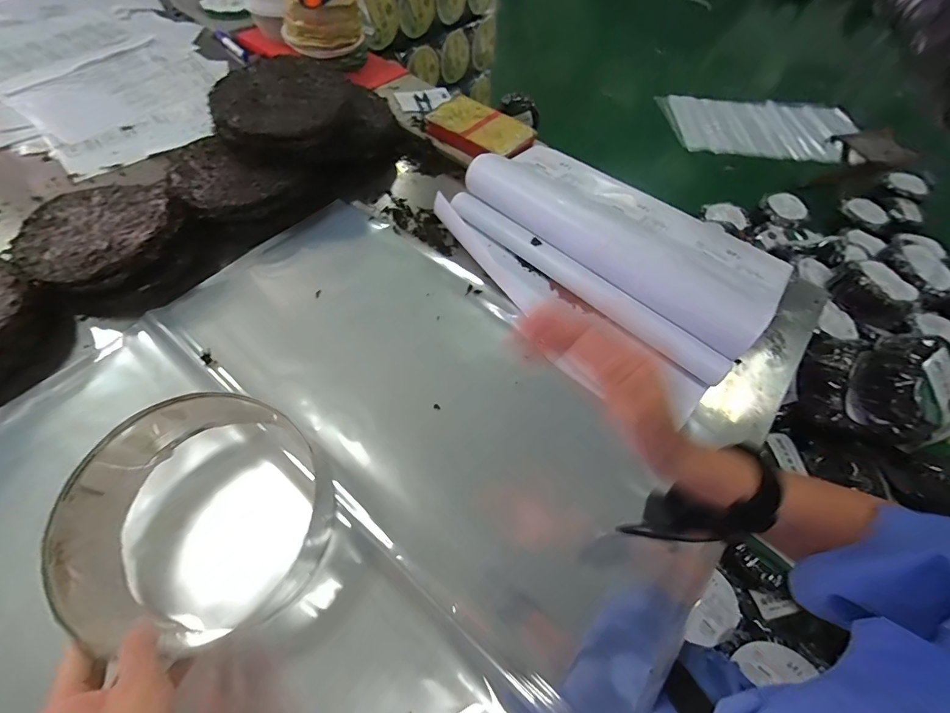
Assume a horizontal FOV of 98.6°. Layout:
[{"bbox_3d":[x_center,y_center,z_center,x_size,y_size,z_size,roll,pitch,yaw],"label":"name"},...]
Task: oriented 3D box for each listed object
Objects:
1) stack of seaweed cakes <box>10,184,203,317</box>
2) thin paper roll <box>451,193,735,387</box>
[{"bbox_3d":[-0.511,-0.163,0.576,0.207,0.076,0.187,23,58,10],"label":"stack of seaweed cakes"},{"bbox_3d":[0.156,-0.112,0.620,0.473,0.049,0.034,37,62,18],"label":"thin paper roll"}]

